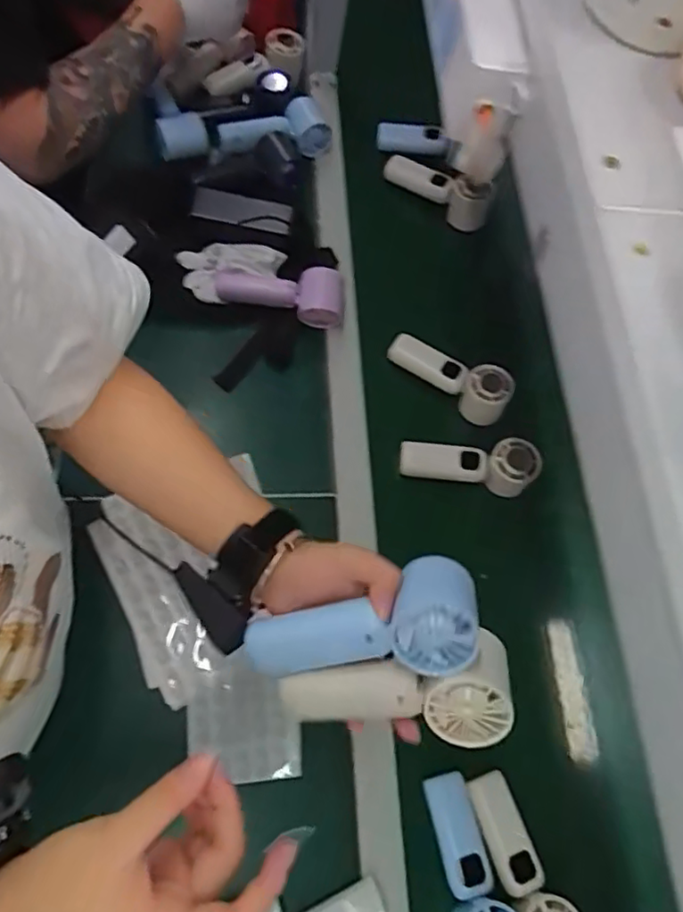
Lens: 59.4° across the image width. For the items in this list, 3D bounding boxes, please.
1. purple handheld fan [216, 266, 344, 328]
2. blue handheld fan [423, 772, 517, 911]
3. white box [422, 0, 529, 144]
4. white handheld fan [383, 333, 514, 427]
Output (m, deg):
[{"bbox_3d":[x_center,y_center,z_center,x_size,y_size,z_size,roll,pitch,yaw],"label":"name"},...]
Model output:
[{"bbox_3d":[-0.073,-0.206,0.742,0.155,0.047,0.058,14,74,2],"label":"purple handheld fan"},{"bbox_3d":[0.116,0.379,0.548,0.058,0.037,0.152,-13,58,-6],"label":"blue handheld fan"},{"bbox_3d":[0.077,-0.278,0.373,0.040,0.054,0.172,-5,74,-3],"label":"white box"},{"bbox_3d":[0.129,-0.100,0.723,0.155,0.053,0.058,29,75,6],"label":"white handheld fan"}]

